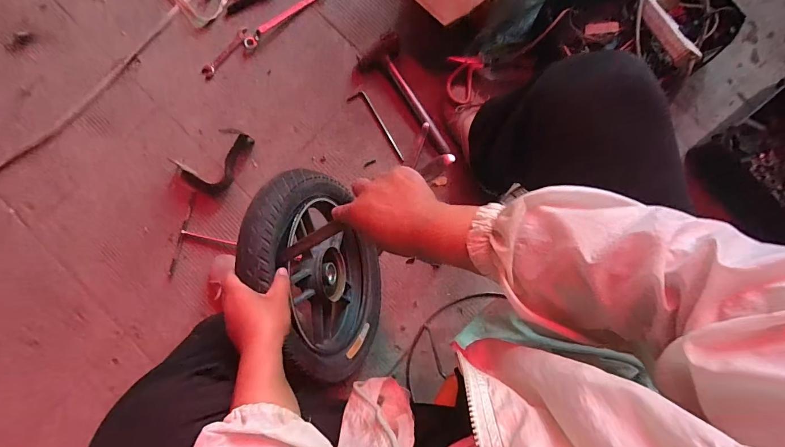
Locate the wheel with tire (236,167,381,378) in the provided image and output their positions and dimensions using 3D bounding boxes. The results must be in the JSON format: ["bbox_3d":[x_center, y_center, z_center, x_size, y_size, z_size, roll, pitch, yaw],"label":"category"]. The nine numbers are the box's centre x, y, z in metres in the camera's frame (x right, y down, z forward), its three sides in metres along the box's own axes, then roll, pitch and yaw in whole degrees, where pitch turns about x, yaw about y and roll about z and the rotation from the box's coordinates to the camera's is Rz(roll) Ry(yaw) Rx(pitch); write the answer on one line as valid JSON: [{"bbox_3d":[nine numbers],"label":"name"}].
[{"bbox_3d":[-0.116,0.085,0.630,0.074,0.342,0.326,-11,65,23],"label":"wheel with tire"}]

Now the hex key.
[{"bbox_3d":[-0.029,-0.212,0.801,0.038,0.009,0.181,-38,87,-1],"label":"hex key"}]

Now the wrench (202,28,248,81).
[{"bbox_3d":[-0.370,-0.376,0.822,0.026,0.009,0.138,44,89,3],"label":"wrench"}]

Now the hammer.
[{"bbox_3d":[0.026,-0.257,0.794,0.095,0.036,0.275,-28,86,0],"label":"hammer"}]

